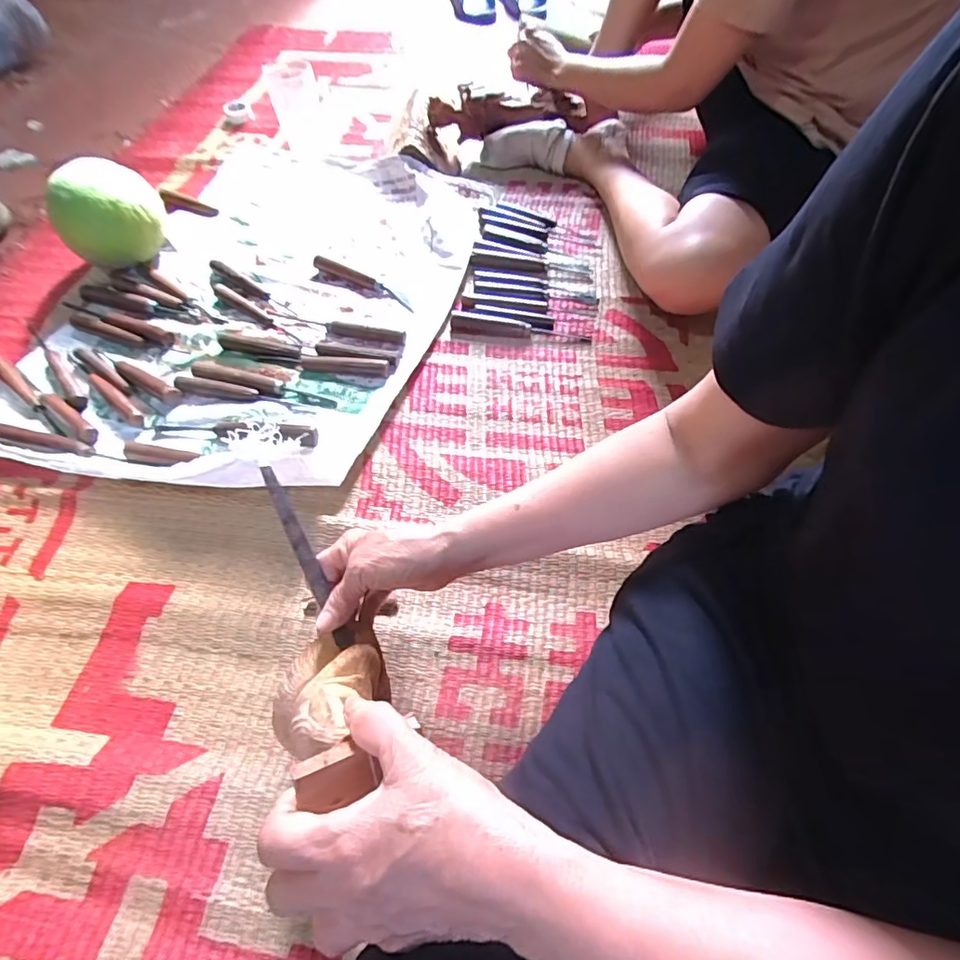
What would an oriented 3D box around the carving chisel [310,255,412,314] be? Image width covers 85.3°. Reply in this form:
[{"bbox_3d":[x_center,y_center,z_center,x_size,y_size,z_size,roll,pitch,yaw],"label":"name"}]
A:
[{"bbox_3d":[-0.163,-0.283,0.735,0.166,0.019,0.023,26,62,13],"label":"carving chisel"}]

